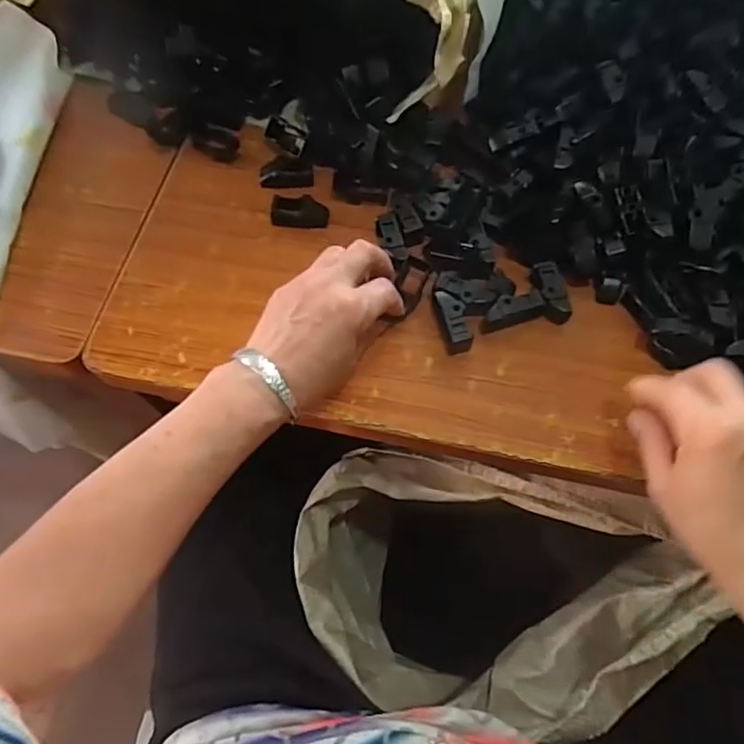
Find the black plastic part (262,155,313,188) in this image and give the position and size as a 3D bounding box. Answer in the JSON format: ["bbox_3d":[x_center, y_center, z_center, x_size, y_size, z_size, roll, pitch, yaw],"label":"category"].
[{"bbox_3d":[-0.080,-0.186,0.518,0.048,0.013,0.026,-4,68,1],"label":"black plastic part"}]

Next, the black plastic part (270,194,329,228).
[{"bbox_3d":[-0.065,-0.145,0.502,0.049,0.017,0.025,3,68,4],"label":"black plastic part"}]

